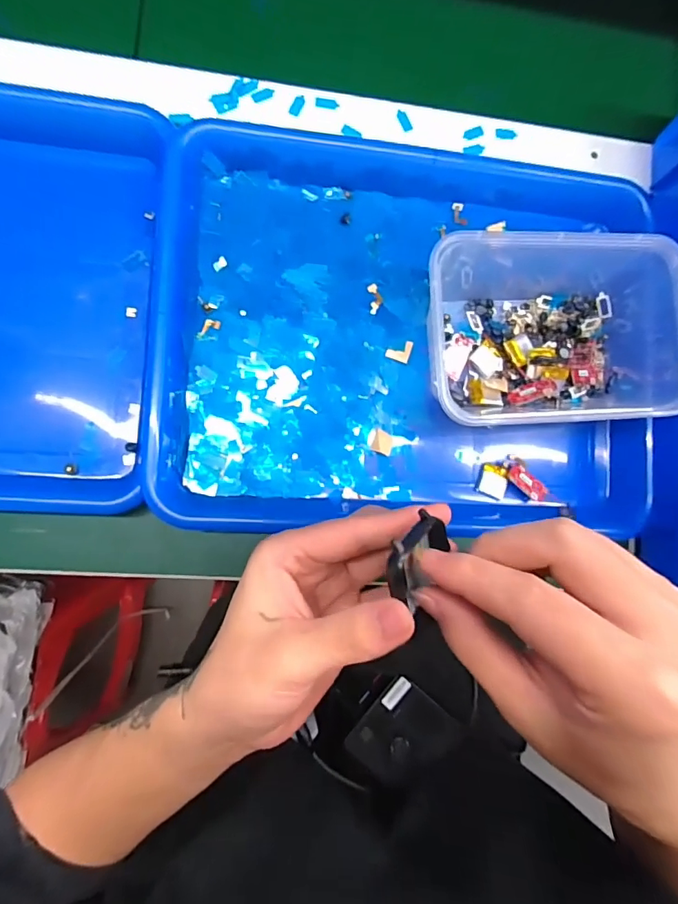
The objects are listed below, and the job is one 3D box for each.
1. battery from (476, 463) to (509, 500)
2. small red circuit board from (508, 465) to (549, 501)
[{"bbox_3d":[0.106,0.020,0.319,0.018,0.004,0.021,18,84,-5],"label":"battery"},{"bbox_3d":[0.130,0.022,0.320,0.031,0.005,0.014,39,83,-3],"label":"small red circuit board"}]

